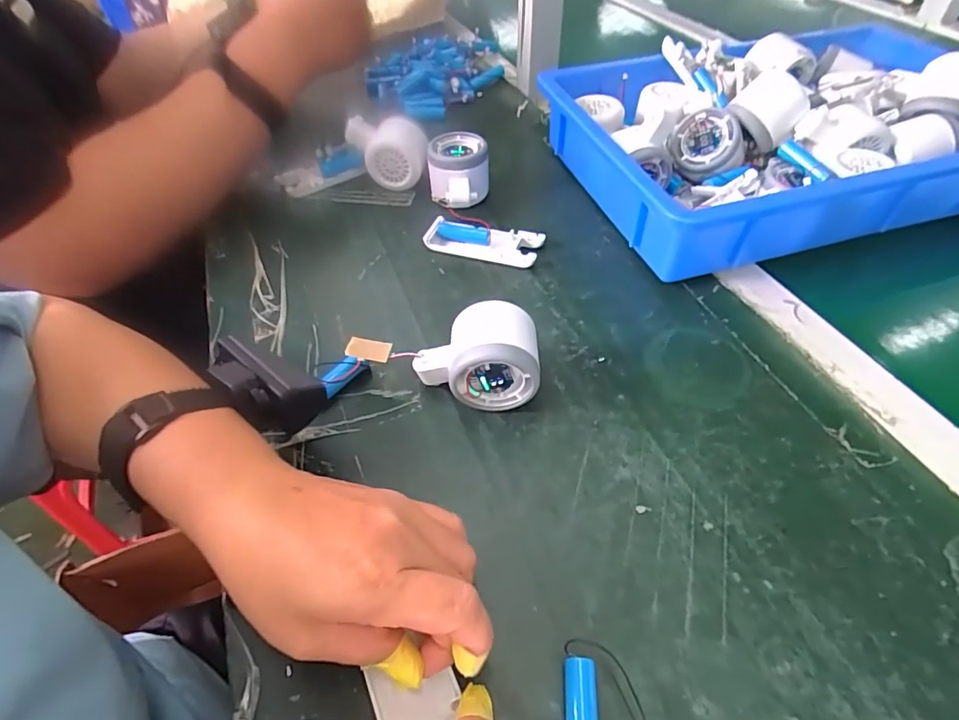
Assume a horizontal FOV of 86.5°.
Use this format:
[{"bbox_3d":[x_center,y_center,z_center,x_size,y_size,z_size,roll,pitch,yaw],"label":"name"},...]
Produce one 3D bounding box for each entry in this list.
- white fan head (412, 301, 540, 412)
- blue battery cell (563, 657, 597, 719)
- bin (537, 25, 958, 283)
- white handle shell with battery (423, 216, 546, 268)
[{"bbox_3d":[-0.002,-0.003,0.344,0.083,0.064,0.053,3,50,6],"label":"white fan head"},{"bbox_3d":[0.046,0.163,0.231,0.014,0.013,0.047,0,50,4],"label":"blue battery cell"},{"bbox_3d":[0.290,-0.218,0.496,0.396,0.090,0.277,-14,50,-8],"label":"bin"},{"bbox_3d":[0.004,-0.109,0.472,0.104,0.017,0.036,13,52,14],"label":"white handle shell with battery"}]

